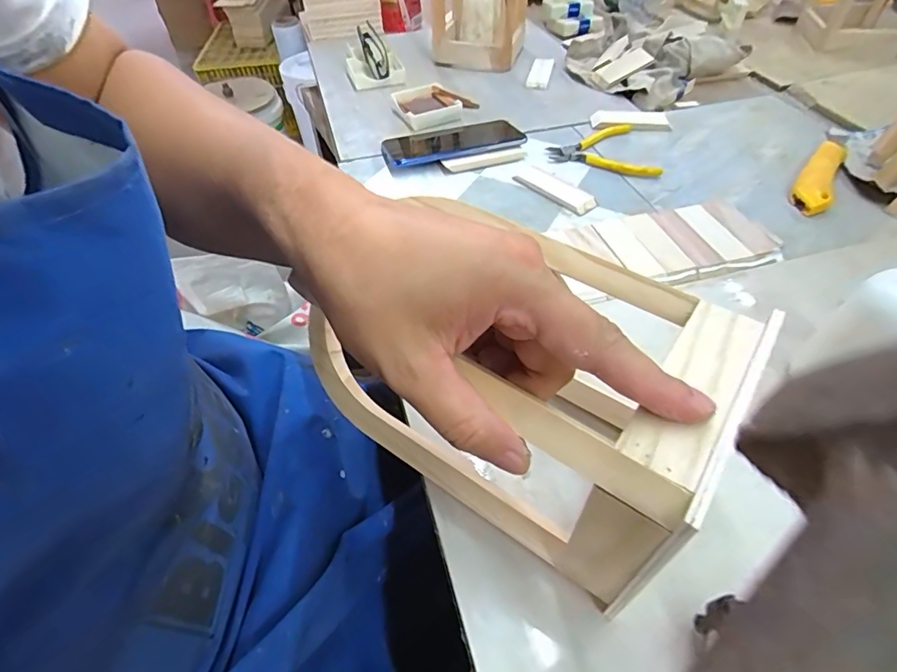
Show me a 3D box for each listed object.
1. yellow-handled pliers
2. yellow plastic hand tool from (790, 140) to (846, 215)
[{"bbox_3d":[0.177,-0.220,0.576,0.116,0.012,0.116,-6,48,-2],"label":"yellow-handled pliers"},{"bbox_3d":[0.397,-0.171,0.520,0.034,0.027,0.132,26,54,23],"label":"yellow plastic hand tool"}]

